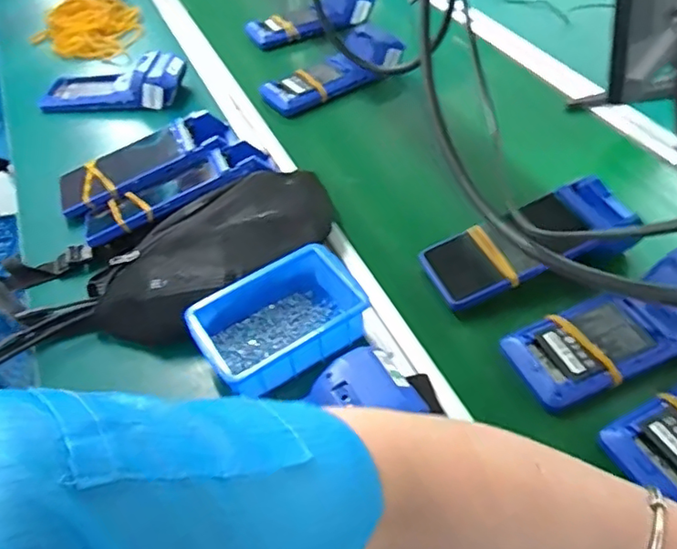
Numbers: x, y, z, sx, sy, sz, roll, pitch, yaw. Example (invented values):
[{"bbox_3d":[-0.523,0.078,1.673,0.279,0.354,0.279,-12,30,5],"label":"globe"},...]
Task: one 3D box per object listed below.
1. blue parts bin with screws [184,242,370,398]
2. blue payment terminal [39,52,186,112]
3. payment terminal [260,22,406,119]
[{"bbox_3d":[-0.049,0.046,0.533,0.153,0.049,0.107,-28,52,-18],"label":"blue parts bin with screws"},{"bbox_3d":[-0.341,-0.290,0.855,0.211,0.045,0.081,1,49,7],"label":"blue payment terminal"},{"bbox_3d":[-0.007,-0.308,0.867,0.232,0.045,0.080,-32,53,-20],"label":"payment terminal"}]

